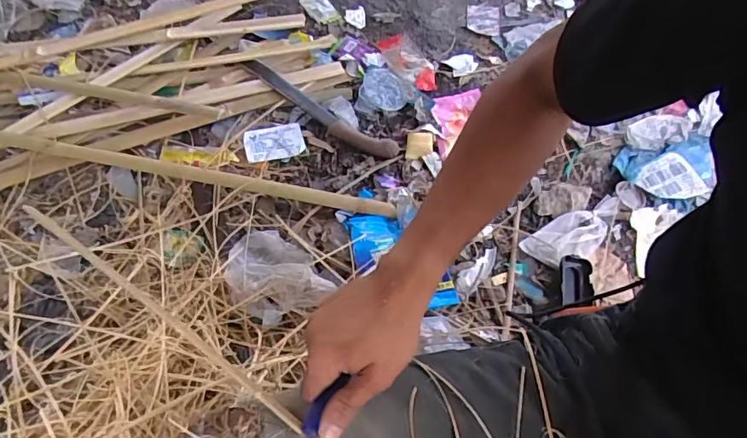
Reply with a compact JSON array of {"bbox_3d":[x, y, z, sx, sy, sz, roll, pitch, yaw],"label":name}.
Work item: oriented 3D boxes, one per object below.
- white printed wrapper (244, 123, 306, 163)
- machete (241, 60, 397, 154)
[{"bbox_3d":[-0.187,-0.146,0.935,0.109,0.015,0.076,-14,64,-10],"label":"white printed wrapper"},{"bbox_3d":[-0.113,-0.211,0.951,0.362,0.024,0.056,33,65,14],"label":"machete"}]

